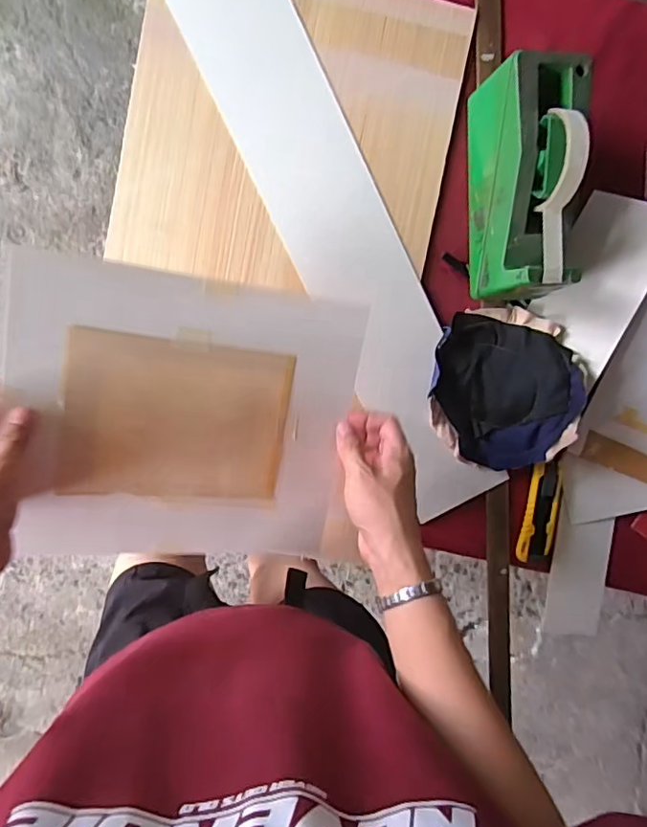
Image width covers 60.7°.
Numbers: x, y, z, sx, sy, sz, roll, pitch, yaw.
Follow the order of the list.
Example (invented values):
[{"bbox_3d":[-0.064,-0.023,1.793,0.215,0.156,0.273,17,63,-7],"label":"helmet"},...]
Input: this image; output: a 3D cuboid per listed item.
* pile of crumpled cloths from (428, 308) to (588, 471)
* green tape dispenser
[{"bbox_3d":[0.183,-0.024,0.559,0.134,0.062,0.167,8,96,-7],"label":"pile of crumpled cloths"},{"bbox_3d":[0.190,-0.213,0.515,0.079,0.114,0.199,-2,97,-6],"label":"green tape dispenser"}]

